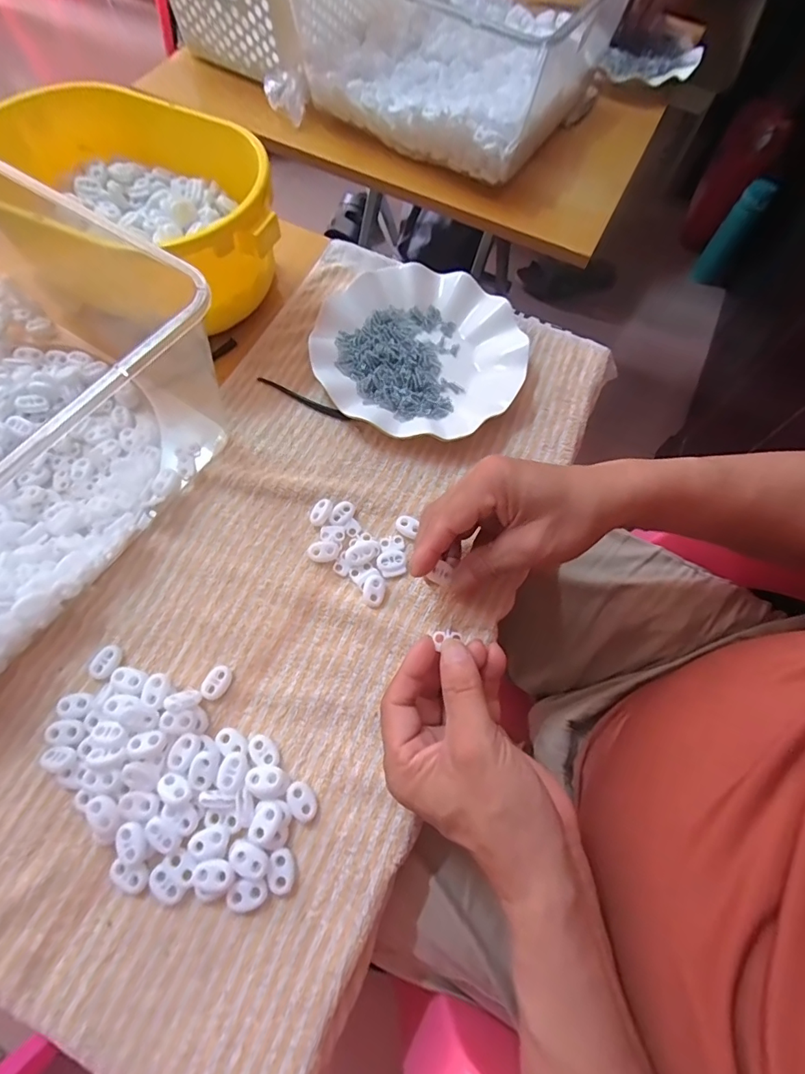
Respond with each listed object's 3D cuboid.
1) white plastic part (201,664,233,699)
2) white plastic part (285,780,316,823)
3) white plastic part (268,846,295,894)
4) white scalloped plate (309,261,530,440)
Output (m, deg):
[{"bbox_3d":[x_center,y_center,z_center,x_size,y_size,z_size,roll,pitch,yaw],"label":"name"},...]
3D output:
[{"bbox_3d":[-0.122,0.096,0.315,0.016,0.006,0.022,25,68,7],"label":"white plastic part"},{"bbox_3d":[-0.061,0.160,0.289,0.014,0.006,0.023,-33,72,-16],"label":"white plastic part"},{"bbox_3d":[-0.070,0.192,0.275,0.013,0.007,0.023,-6,67,-6],"label":"white plastic part"},{"bbox_3d":[0.015,-0.165,0.420,0.178,0.022,0.178,1,67,-3],"label":"white scalloped plate"}]

